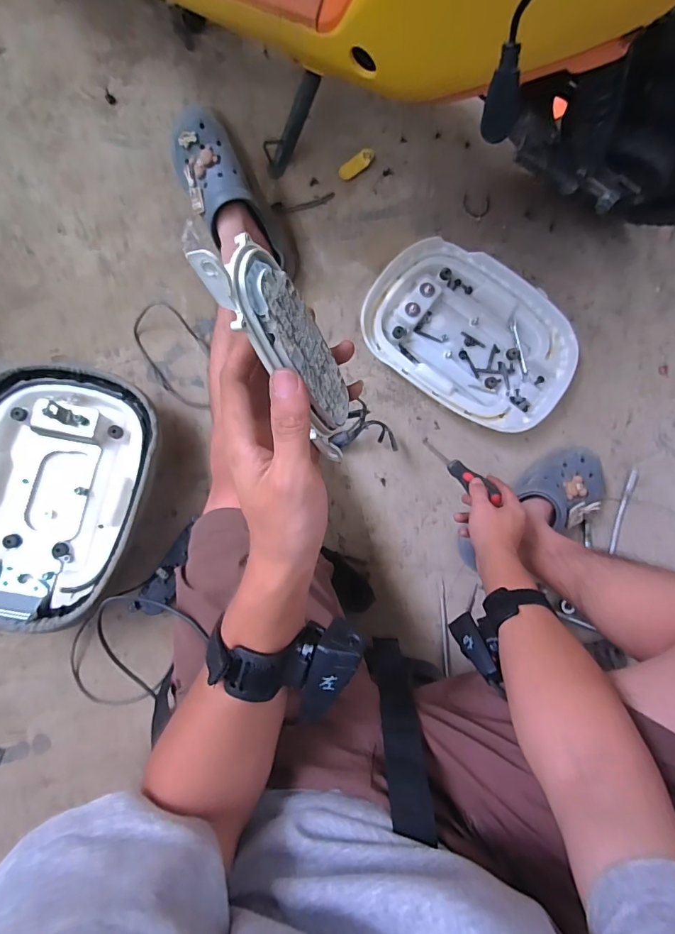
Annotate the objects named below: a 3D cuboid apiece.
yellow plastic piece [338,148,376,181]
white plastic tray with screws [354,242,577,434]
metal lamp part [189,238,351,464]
[{"bbox_3d":[0.035,-0.549,0.801,0.076,0.008,0.029,-43,88,-7],"label":"yellow plastic piece"},{"bbox_3d":[0.227,-0.228,0.759,0.361,0.042,0.266,37,82,0],"label":"white plastic tray with screws"},{"bbox_3d":[-0.030,-0.065,0.255,0.029,0.147,0.046,3,59,30],"label":"metal lamp part"}]

